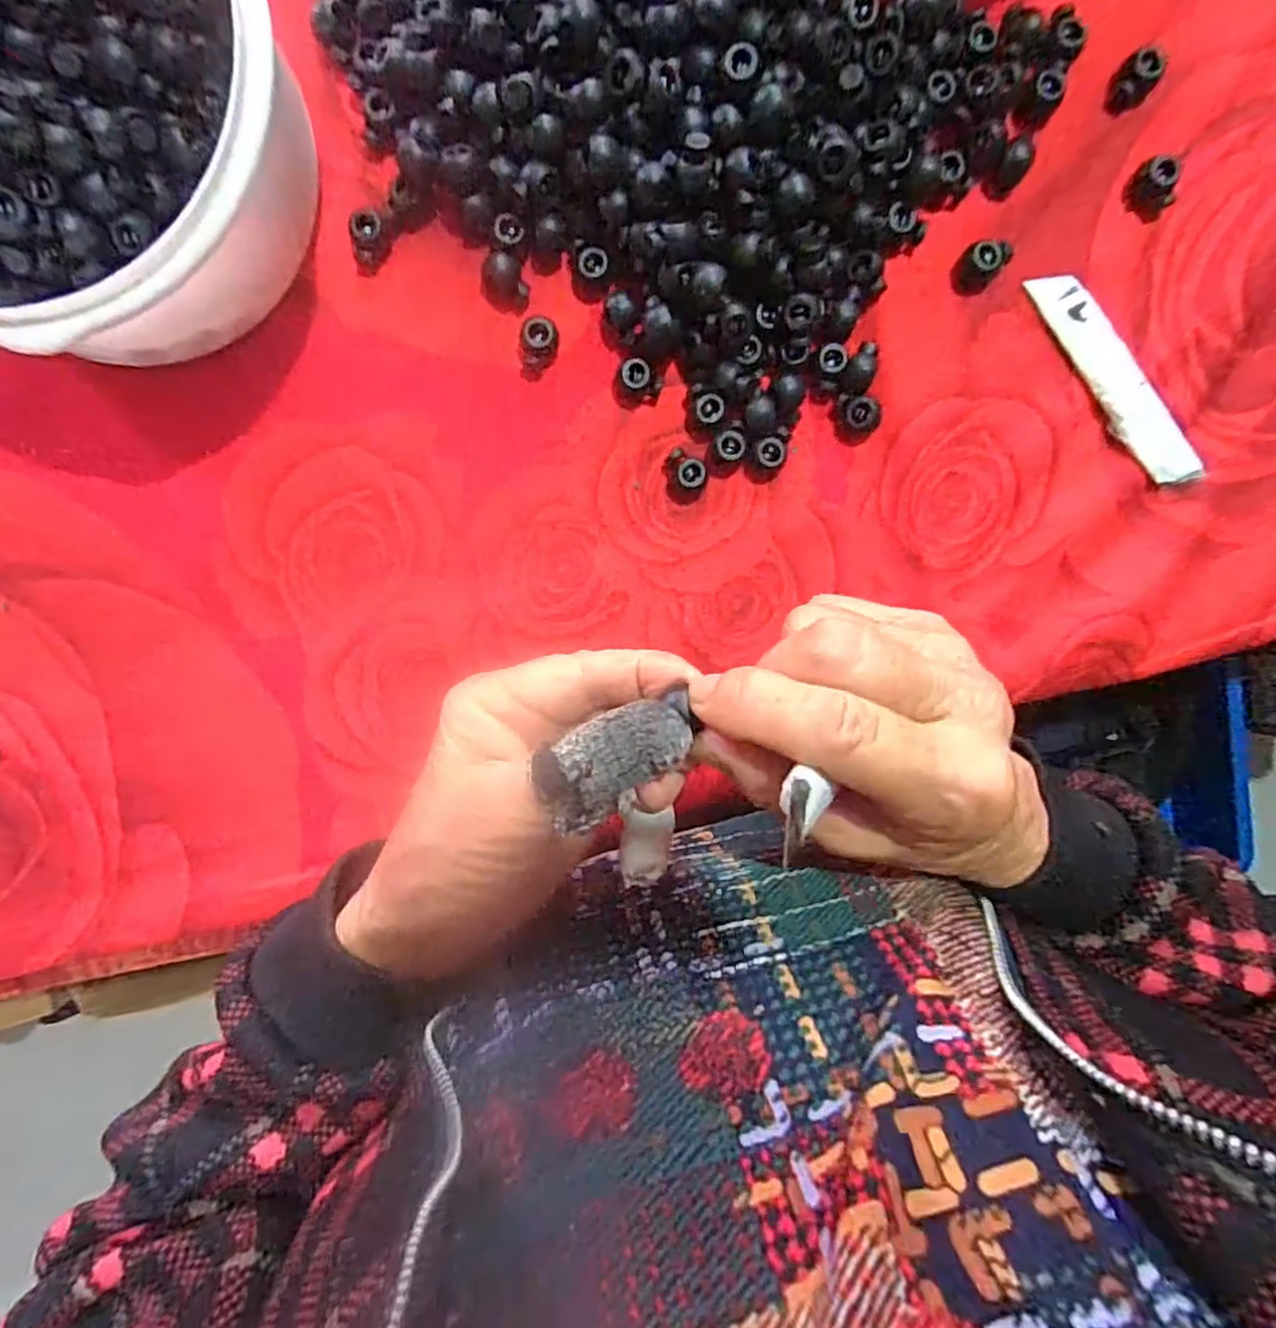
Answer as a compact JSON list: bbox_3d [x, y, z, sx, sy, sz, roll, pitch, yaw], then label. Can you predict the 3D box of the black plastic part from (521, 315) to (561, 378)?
[{"bbox_3d":[-0.041,-0.130,0.279,0.014,0.013,0.020,11,96,-2],"label":"black plastic part"}]

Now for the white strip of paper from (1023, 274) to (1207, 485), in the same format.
[{"bbox_3d":[0.197,-0.117,0.281,0.019,0.005,0.102,-37,96,3],"label":"white strip of paper"}]

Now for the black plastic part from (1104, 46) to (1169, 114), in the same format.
[{"bbox_3d":[0.196,-0.230,0.269,0.022,0.008,0.016,-42,95,3],"label":"black plastic part"}]

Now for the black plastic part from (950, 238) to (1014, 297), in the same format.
[{"bbox_3d":[0.138,-0.160,0.274,0.016,0.011,0.020,43,94,-5],"label":"black plastic part"}]

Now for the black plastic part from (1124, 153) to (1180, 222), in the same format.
[{"bbox_3d":[0.206,-0.190,0.272,0.019,0.012,0.016,33,95,-4],"label":"black plastic part"}]

